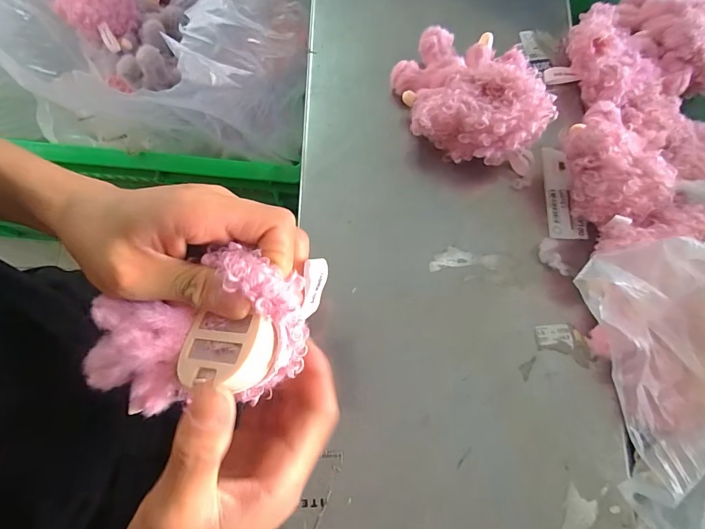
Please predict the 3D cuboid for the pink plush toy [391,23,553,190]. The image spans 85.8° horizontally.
[{"bbox_3d":[0.089,-0.134,0.298,0.107,0.058,0.125,-2,77,-2],"label":"pink plush toy"}]

